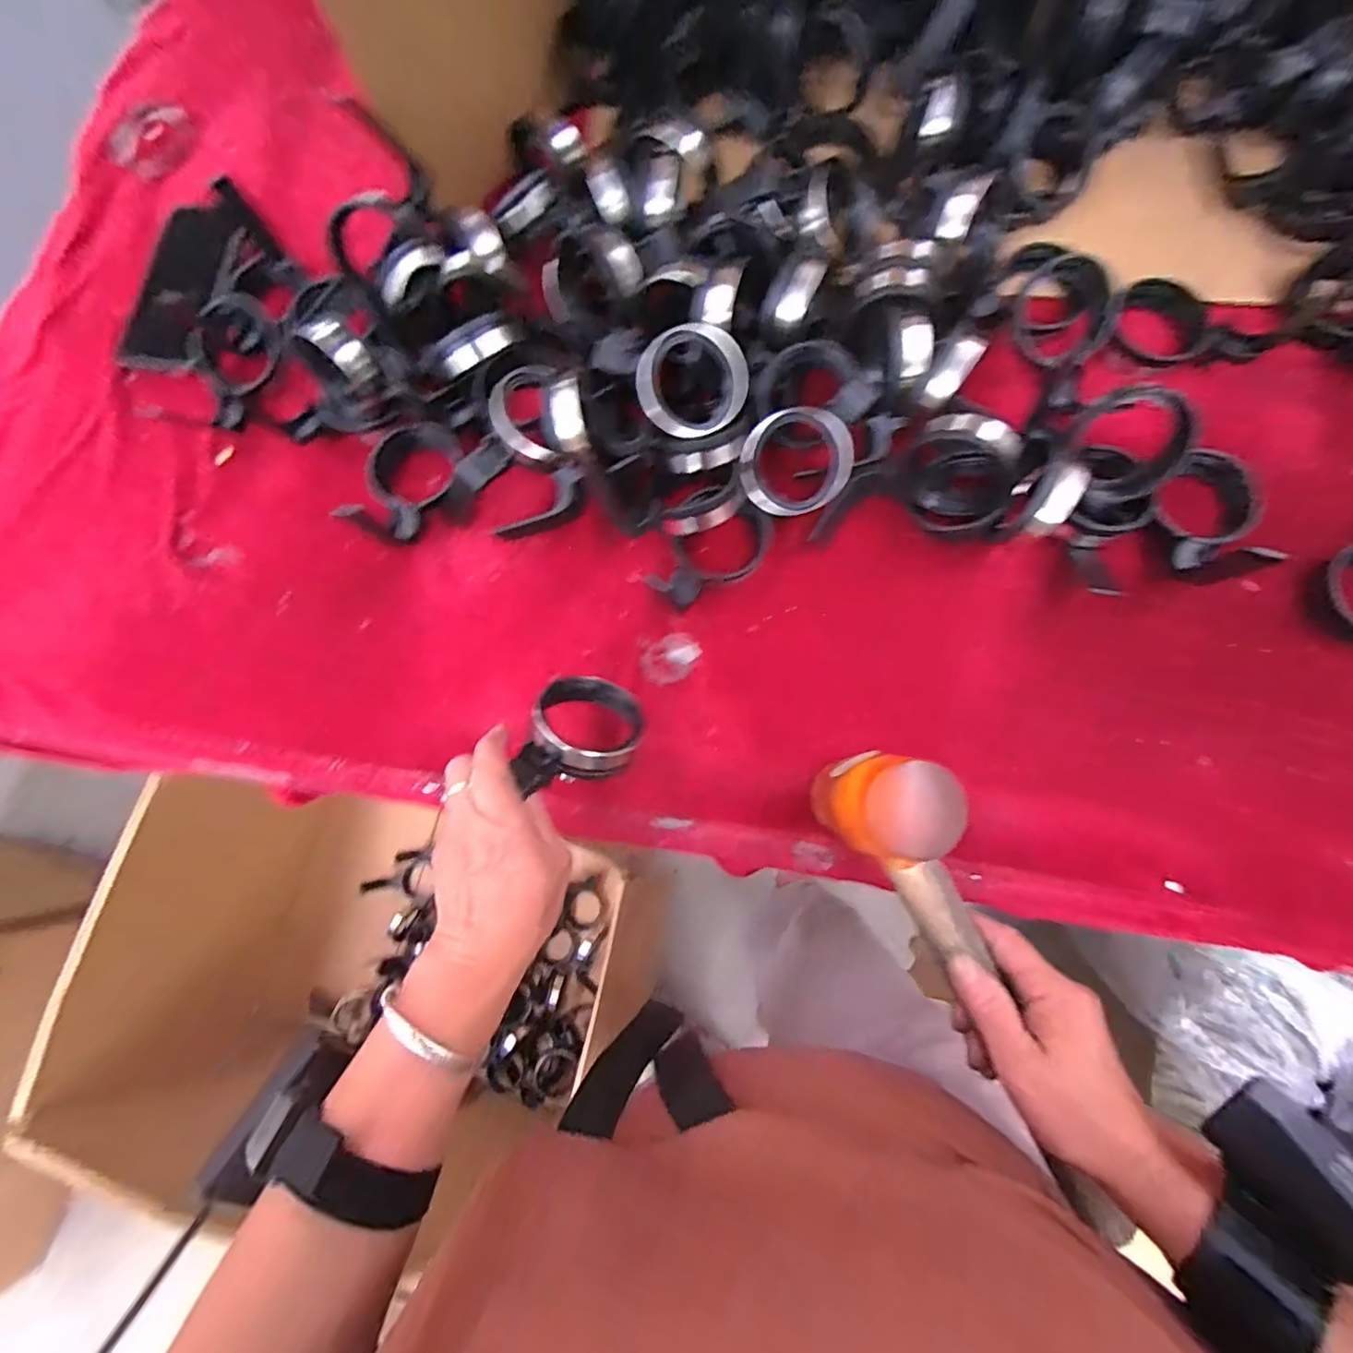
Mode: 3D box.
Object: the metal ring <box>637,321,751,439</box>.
[{"bbox_3d":[0.011,-0.206,0.396,0.075,0.013,0.075,-2,113,-6],"label":"metal ring"}]

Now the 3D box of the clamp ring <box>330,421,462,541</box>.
[{"bbox_3d":[-0.208,-0.152,0.439,0.075,0.033,0.094,23,80,6],"label":"clamp ring"}]

